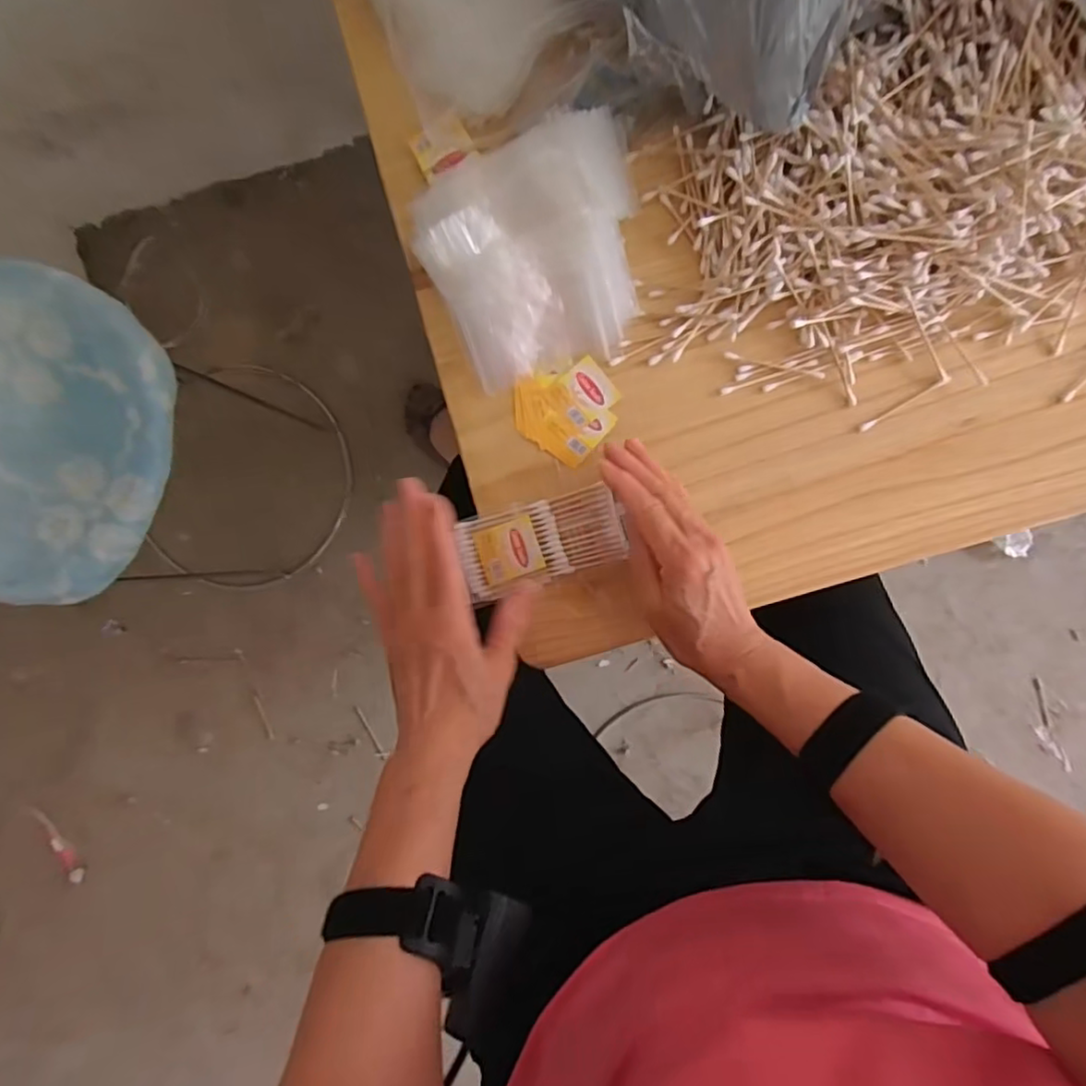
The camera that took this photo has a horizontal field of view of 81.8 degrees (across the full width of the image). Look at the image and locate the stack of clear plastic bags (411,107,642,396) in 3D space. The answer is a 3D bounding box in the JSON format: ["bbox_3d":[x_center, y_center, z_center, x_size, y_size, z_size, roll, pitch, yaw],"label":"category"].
[{"bbox_3d":[0.000,-0.198,0.427,0.149,0.046,0.141,-22,89,1],"label":"stack of clear plastic bags"}]

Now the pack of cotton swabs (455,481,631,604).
[{"bbox_3d":[0.000,-0.001,0.444,0.110,0.009,0.056,-17,88,-1],"label":"pack of cotton swabs"}]

